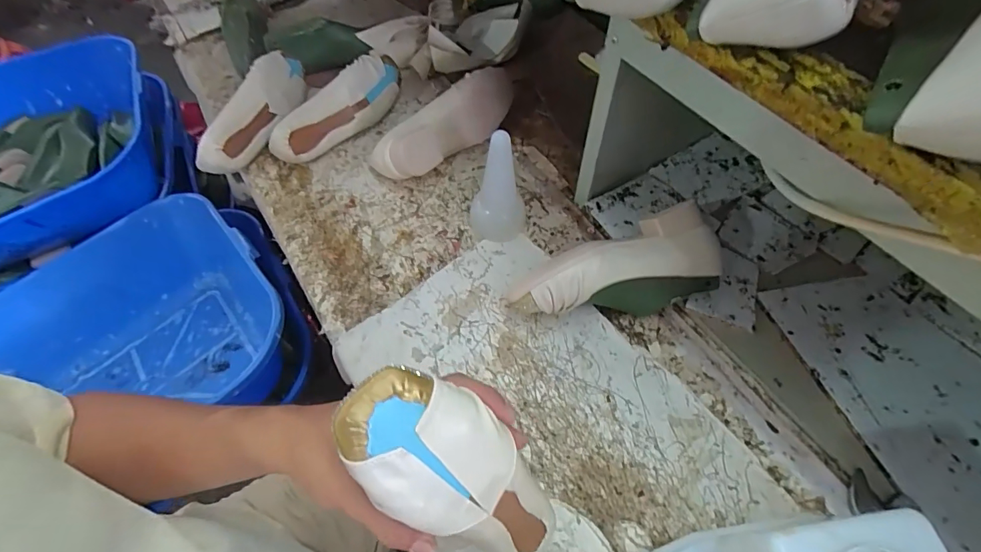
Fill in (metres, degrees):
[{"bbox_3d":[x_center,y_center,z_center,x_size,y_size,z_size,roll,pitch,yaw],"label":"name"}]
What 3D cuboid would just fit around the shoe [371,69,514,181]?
[{"bbox_3d":[-0.047,-0.207,0.615,0.239,0.073,0.074,-40,65,-19],"label":"shoe"}]

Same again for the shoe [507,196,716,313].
[{"bbox_3d":[0.130,-0.005,0.482,0.225,0.077,0.082,-11,59,-4],"label":"shoe"}]

